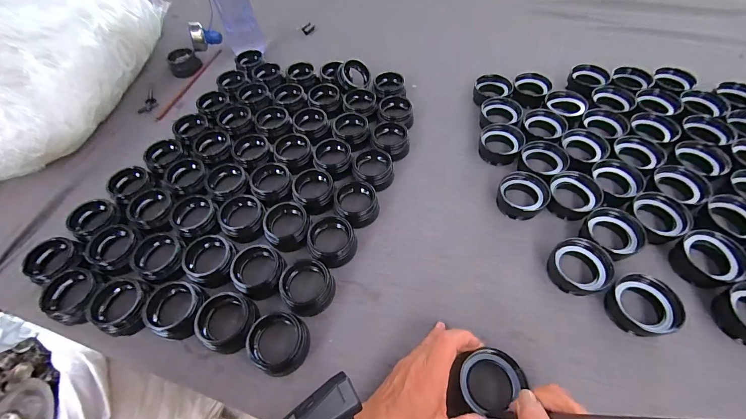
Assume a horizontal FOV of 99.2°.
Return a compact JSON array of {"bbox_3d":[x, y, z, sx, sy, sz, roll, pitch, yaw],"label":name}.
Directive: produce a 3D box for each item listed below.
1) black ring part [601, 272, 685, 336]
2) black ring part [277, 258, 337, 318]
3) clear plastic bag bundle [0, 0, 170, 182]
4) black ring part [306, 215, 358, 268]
[{"bbox_3d":[0.315,0.114,0.372,0.061,0.040,0.065,-1,55,2],"label":"black ring part"},{"bbox_3d":[-0.084,0.092,0.391,0.065,0.032,0.061,-1,55,2],"label":"black ring part"},{"bbox_3d":[-0.578,-0.261,0.565,0.248,0.183,0.477,8,56,7],"label":"clear plastic bag bundle"},{"bbox_3d":[-0.057,0.041,0.424,0.063,0.032,0.056,6,56,6],"label":"black ring part"}]

